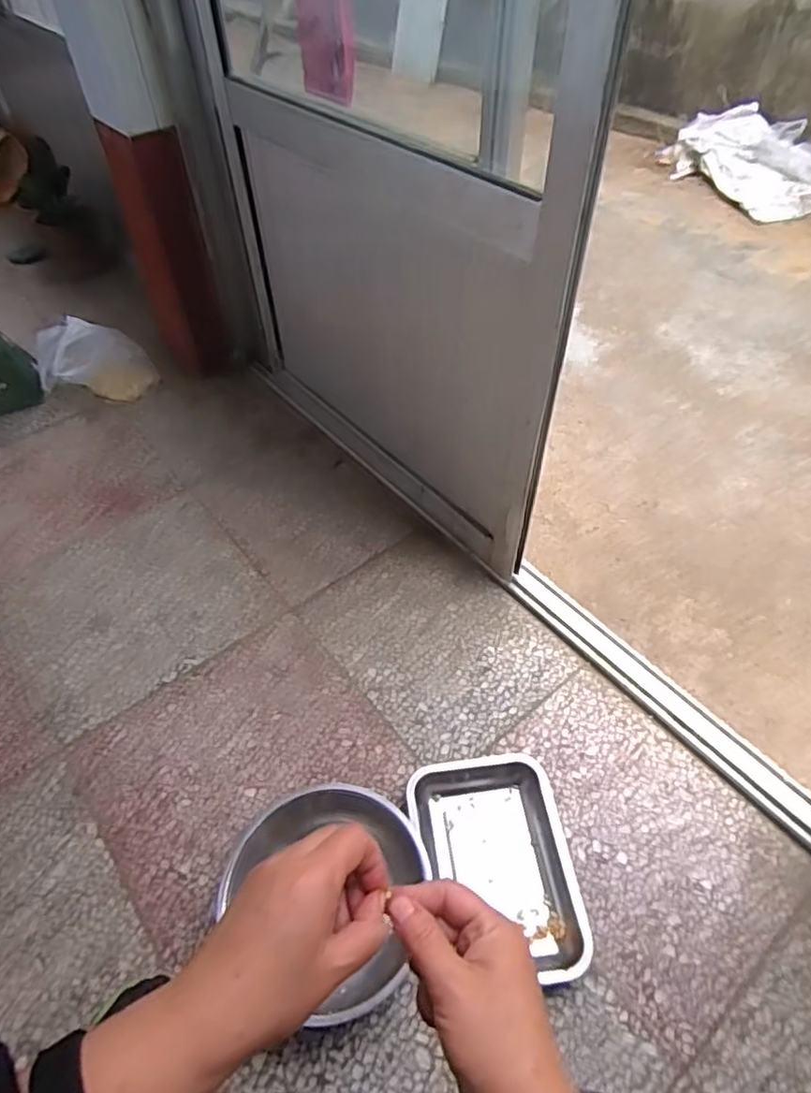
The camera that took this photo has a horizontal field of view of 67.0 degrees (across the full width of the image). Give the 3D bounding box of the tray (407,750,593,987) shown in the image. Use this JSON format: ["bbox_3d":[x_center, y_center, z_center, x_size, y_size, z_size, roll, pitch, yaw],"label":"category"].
[{"bbox_3d":[0.112,0.400,0.779,0.183,0.040,0.260,-7,50,-4],"label":"tray"}]

